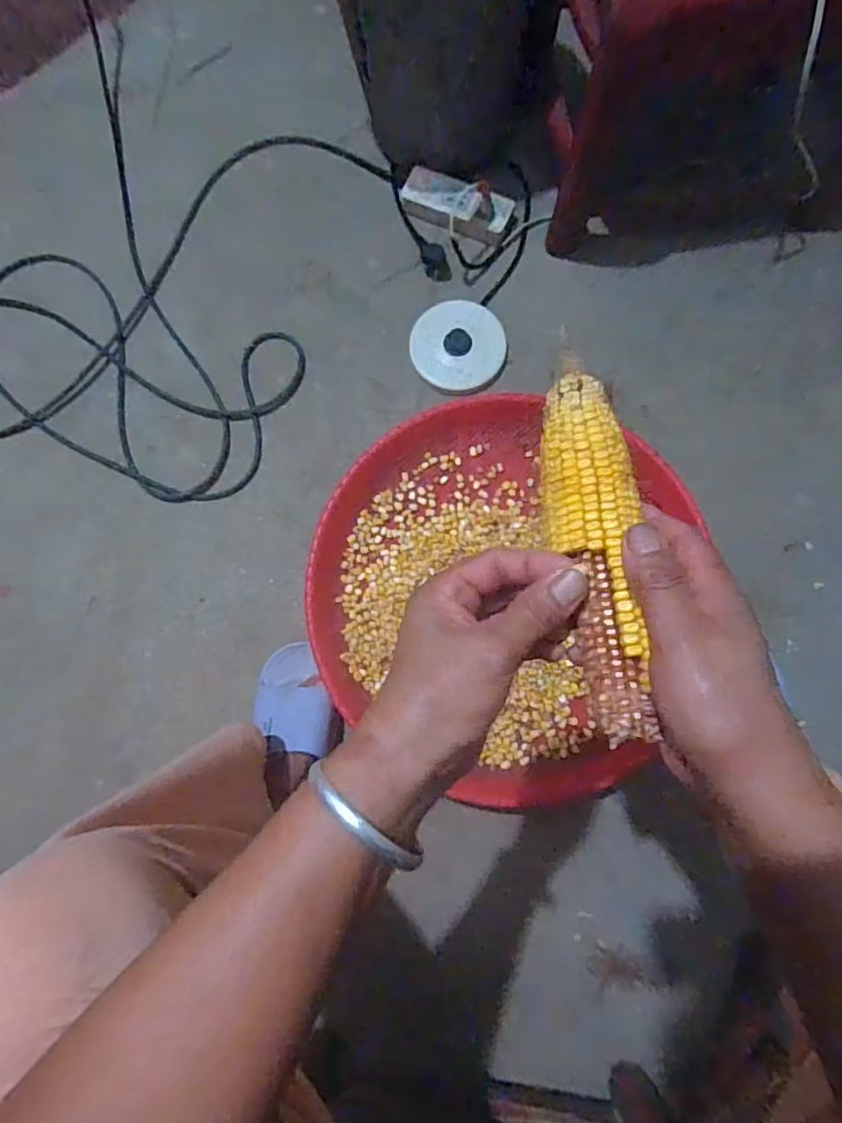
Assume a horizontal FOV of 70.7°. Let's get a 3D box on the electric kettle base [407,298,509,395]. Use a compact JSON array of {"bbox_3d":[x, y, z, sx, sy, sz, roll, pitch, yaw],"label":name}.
[{"bbox_3d":[0.047,-0.277,0.767,0.118,0.020,0.121,-3,82,2],"label":"electric kettle base"}]

